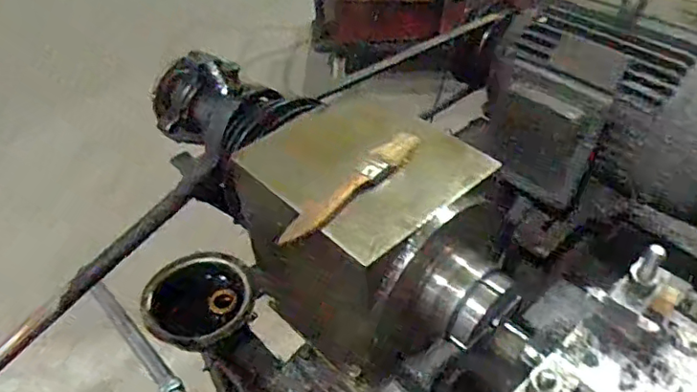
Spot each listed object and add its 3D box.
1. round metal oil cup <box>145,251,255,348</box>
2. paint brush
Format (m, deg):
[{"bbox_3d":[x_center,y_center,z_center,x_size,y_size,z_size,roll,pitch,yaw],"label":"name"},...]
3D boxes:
[{"bbox_3d":[-0.181,0.126,0.706,0.135,0.046,0.105,-14,44,-12],"label":"round metal oil cup"},{"bbox_3d":[0.004,-0.009,0.450,0.148,0.007,0.025,-37,69,-28],"label":"paint brush"}]

